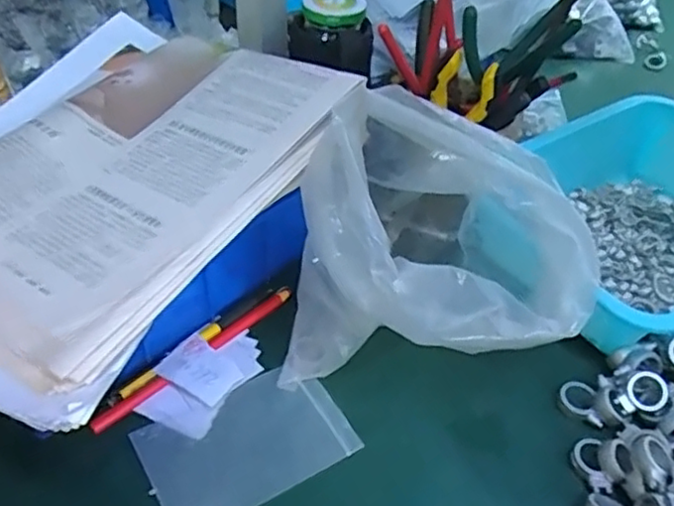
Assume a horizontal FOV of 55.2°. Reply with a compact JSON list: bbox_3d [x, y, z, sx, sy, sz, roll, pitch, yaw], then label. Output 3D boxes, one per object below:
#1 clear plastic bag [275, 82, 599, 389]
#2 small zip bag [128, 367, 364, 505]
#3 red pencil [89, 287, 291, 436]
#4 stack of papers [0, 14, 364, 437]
[{"bbox_3d":[0.061,0.007,0.403,0.178,0.171,0.128,4,45,2],"label":"clear plastic bag"},{"bbox_3d":[-0.056,0.120,0.408,0.124,0.004,0.078,-20,49,-25],"label":"small zip bag"},{"bbox_3d":[-0.095,0.071,0.451,0.169,0.004,0.011,-35,73,-33],"label":"red pencil"},{"bbox_3d":[-0.157,-0.051,0.420,0.245,0.022,0.312,23,56,26],"label":"stack of papers"}]

